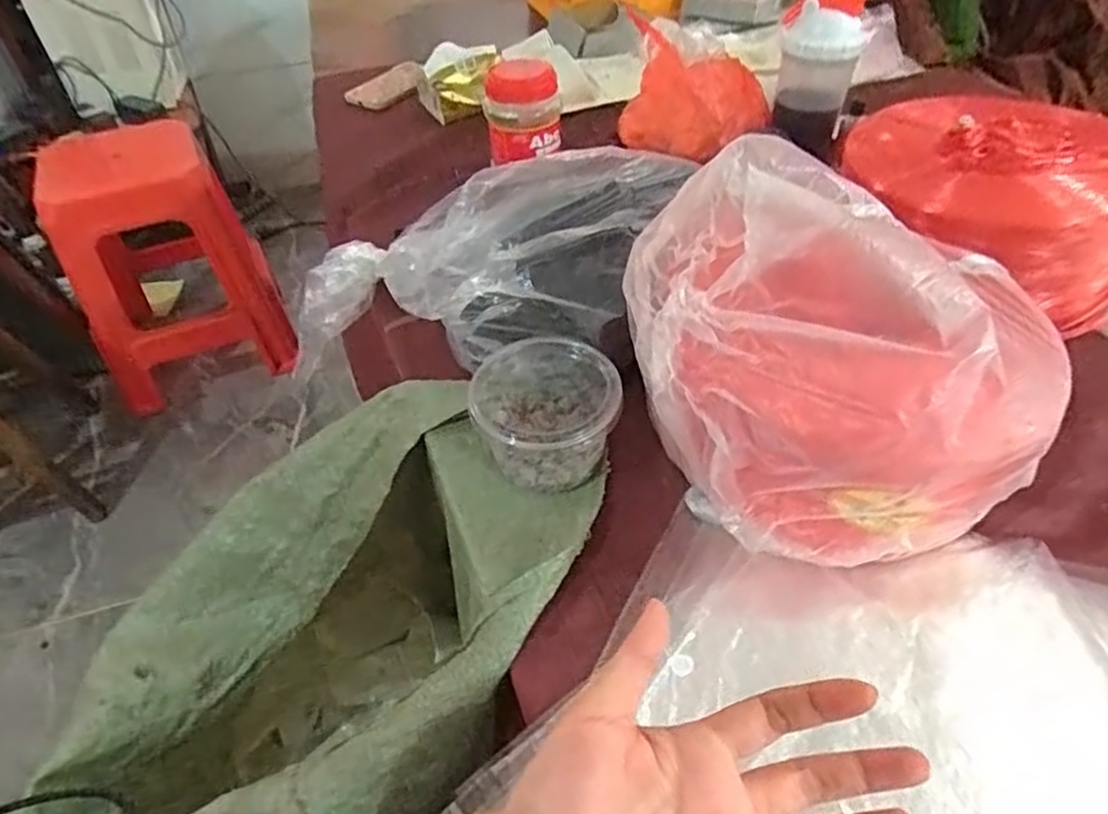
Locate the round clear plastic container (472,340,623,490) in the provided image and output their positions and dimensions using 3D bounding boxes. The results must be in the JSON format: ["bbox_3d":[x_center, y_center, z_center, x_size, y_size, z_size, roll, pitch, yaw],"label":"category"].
[{"bbox_3d":[-0.006,0.009,0.546,0.109,0.086,0.105,-3,47,3],"label":"round clear plastic container"}]

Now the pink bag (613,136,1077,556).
[{"bbox_3d":[0.199,-0.036,0.463,0.287,0.207,0.210,1,47,6],"label":"pink bag"}]

